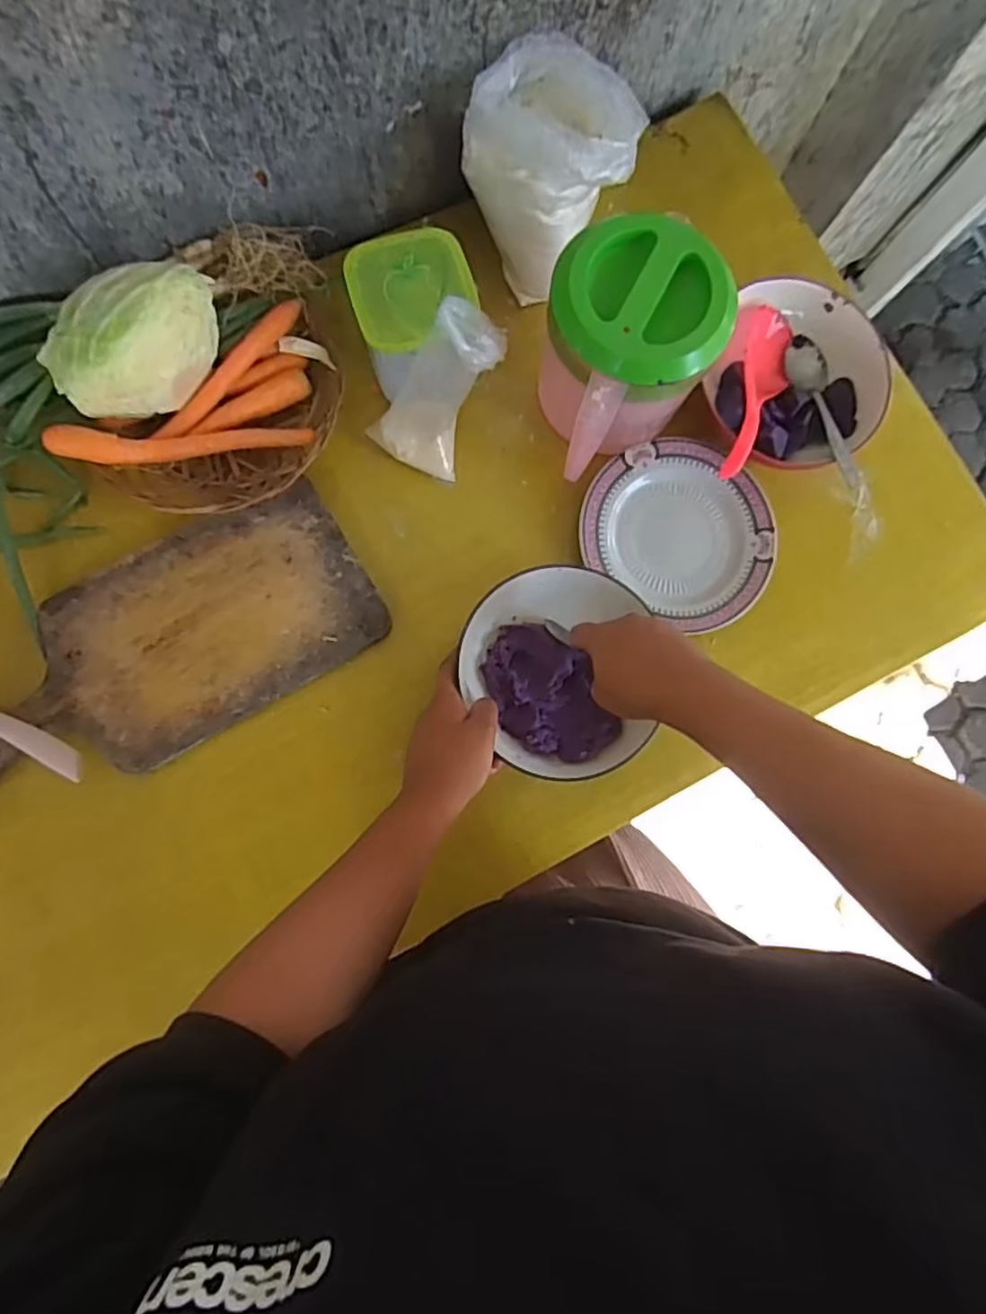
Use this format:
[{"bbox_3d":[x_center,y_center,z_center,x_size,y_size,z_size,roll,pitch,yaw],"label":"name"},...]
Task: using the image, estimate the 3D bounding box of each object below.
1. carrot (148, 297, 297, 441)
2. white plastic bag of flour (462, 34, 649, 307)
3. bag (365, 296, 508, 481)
[{"bbox_3d":[-0.227,-0.246,0.583,0.023,0.021,0.160,43,82,-1],"label":"carrot"},{"bbox_3d":[0.044,-0.433,0.601,0.123,0.123,0.125,-44,91,-8],"label":"white plastic bag of flour"},{"bbox_3d":[-0.043,-0.221,0.566,0.073,0.152,0.060,39,56,-2],"label":"bag"}]

